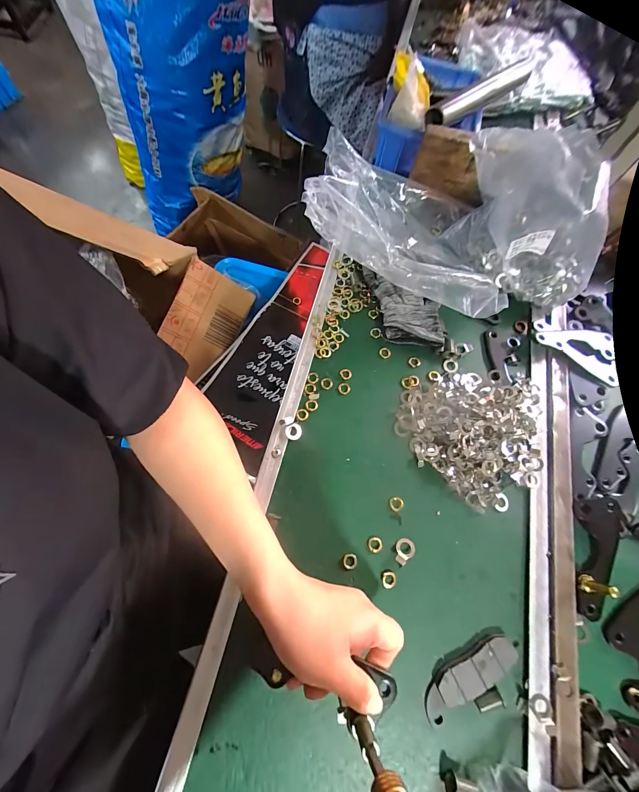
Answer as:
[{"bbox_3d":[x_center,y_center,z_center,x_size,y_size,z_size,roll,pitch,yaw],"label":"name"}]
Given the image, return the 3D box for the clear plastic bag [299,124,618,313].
[{"bbox_3d":[0.153,-0.210,0.340,0.327,0.160,0.175,16,69,3],"label":"clear plastic bag"}]

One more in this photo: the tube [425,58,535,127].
[{"bbox_3d":[0.219,-0.405,0.421,0.207,0.023,0.023,-38,75,-16],"label":"tube"}]

